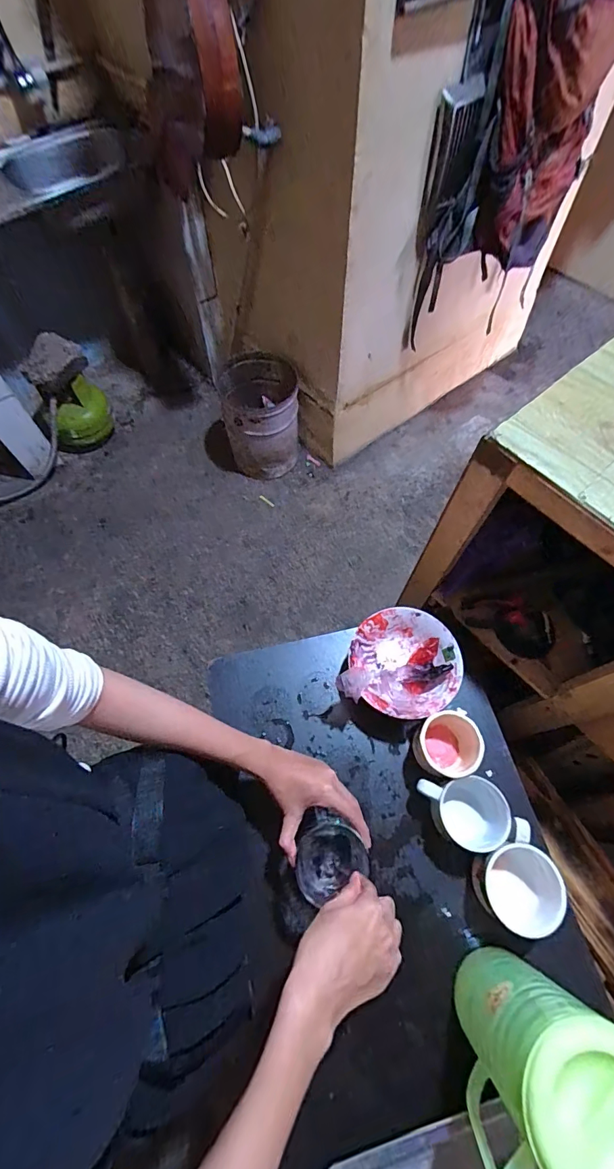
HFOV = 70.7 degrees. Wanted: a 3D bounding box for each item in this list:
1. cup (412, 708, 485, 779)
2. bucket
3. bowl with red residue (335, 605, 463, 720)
[{"bbox_3d":[0.180,0.211,0.565,0.069,0.080,0.075,-1,63,1],"label":"cup"},{"bbox_3d":[-0.167,-0.600,1.604,0.270,0.313,0.302,-7,63,-2],"label":"bucket"},{"bbox_3d":[0.136,0.112,0.621,0.152,0.076,0.153,14,64,9],"label":"bowl with red residue"}]

